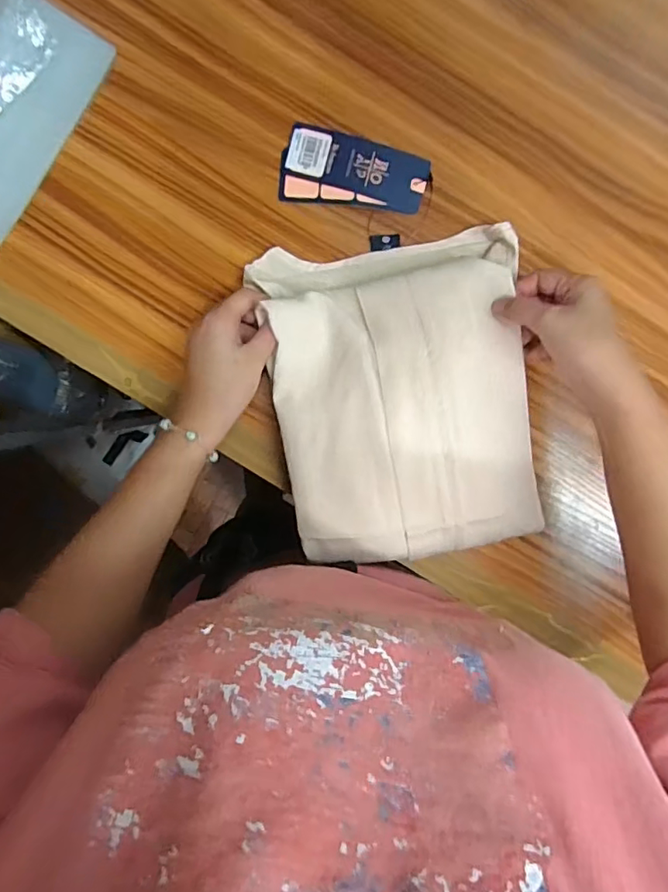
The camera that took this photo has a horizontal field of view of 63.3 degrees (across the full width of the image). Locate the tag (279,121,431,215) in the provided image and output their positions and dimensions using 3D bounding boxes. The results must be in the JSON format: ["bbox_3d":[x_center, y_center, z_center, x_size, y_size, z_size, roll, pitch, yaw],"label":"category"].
[{"bbox_3d":[0.017,-0.232,0.457,0.121,0.008,0.060,6,95,-1],"label":"tag"}]

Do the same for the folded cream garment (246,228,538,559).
[{"bbox_3d":[0.057,-0.037,0.450,0.203,0.038,0.256,-7,95,0],"label":"folded cream garment"}]

